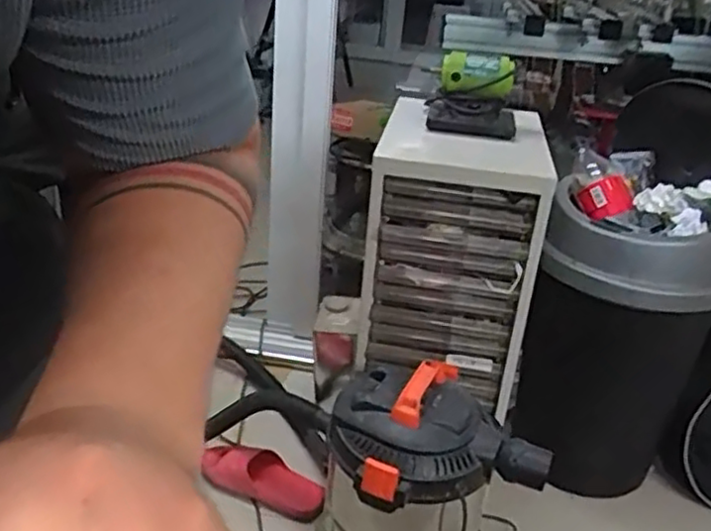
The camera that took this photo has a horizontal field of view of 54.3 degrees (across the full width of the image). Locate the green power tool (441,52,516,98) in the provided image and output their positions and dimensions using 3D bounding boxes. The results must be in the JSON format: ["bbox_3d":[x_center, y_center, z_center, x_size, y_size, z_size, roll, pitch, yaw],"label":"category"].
[{"bbox_3d":[0.222,-0.347,1.264,0.130,0.072,0.048,7,27,3],"label":"green power tool"}]

